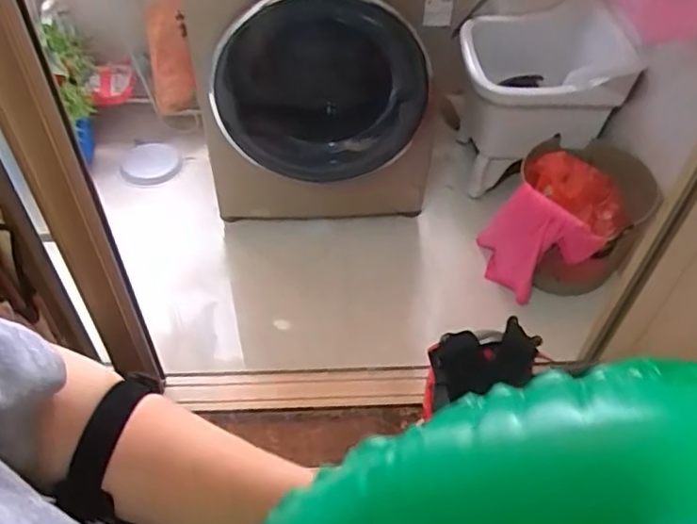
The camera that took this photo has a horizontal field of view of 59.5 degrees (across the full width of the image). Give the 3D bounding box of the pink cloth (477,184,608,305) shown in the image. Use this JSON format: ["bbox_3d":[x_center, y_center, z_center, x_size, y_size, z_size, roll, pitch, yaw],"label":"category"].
[{"bbox_3d":[0.469,-0.043,1.583,0.067,0.347,0.302,-35,58,-28],"label":"pink cloth"}]

